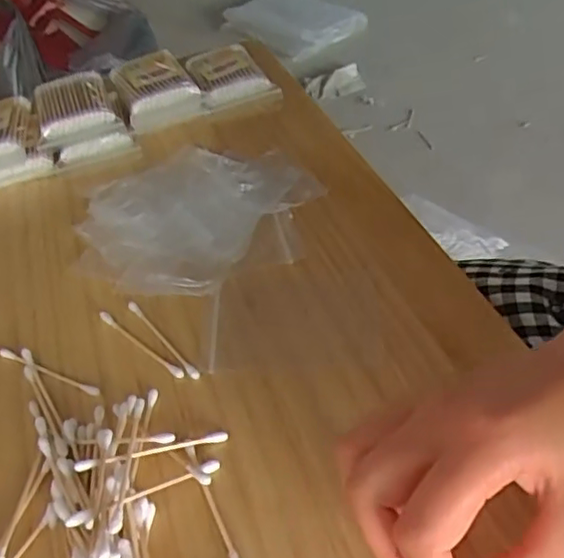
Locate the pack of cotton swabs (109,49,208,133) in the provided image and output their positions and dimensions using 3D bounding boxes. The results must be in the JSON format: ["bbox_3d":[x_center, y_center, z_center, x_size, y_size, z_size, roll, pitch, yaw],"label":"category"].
[{"bbox_3d":[-0.107,-0.164,0.527,0.066,0.032,0.089,-20,47,-12],"label":"pack of cotton swabs"}]

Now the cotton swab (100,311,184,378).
[{"bbox_3d":[-0.082,0.036,0.347,0.074,0.004,0.006,30,56,31],"label":"cotton swab"}]

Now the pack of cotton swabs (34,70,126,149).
[{"bbox_3d":[-0.173,-0.142,0.511,0.063,0.027,0.087,-18,46,-10],"label":"pack of cotton swabs"}]

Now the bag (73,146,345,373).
[{"bbox_3d":[-0.051,-0.025,0.399,0.164,0.017,0.206,-5,45,3],"label":"bag"}]

